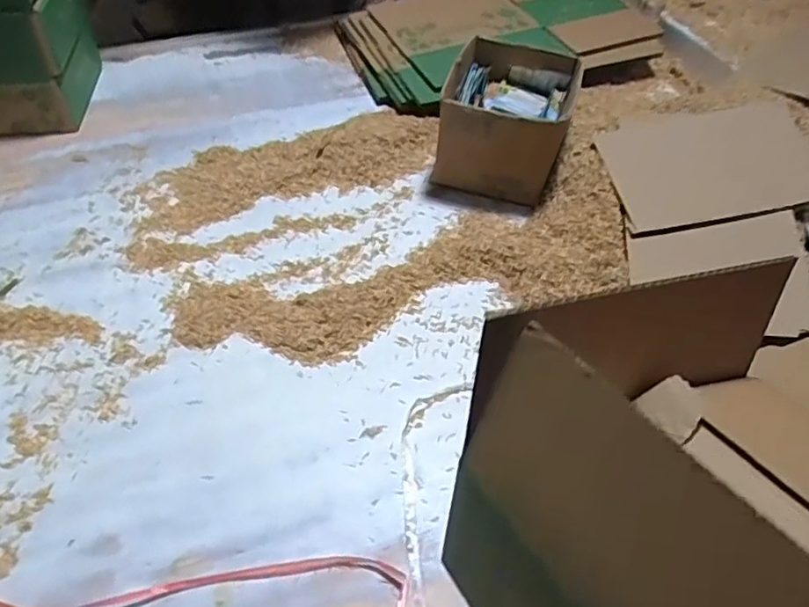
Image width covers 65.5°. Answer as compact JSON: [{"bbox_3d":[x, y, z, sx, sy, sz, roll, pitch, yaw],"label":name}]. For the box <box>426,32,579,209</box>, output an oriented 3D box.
[{"bbox_3d":[0.134,-0.246,0.825,0.147,0.133,0.197,11,49,8],"label":"box"}]

